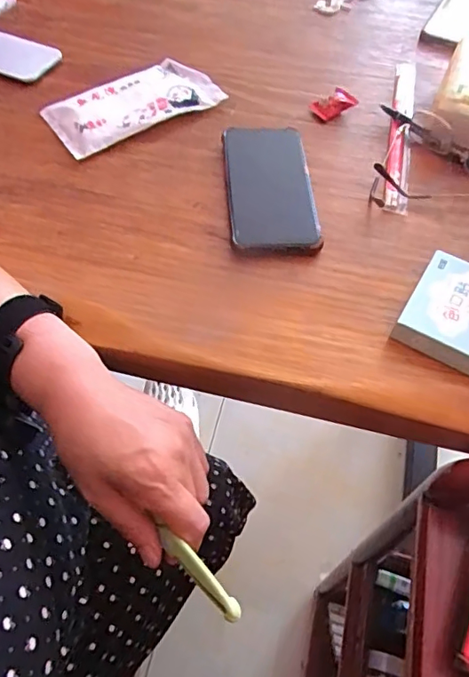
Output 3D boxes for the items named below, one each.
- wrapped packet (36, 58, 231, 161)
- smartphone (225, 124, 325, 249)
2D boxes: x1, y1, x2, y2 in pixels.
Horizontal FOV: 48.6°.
[{"bbox_3d":[-0.104,-0.246,0.541,0.172,0.011,0.084,-30,65,-17],"label":"wrapped packet"},{"bbox_3d":[0.032,-0.137,0.470,0.075,0.010,0.147,-3,60,-3],"label":"smartphone"}]

